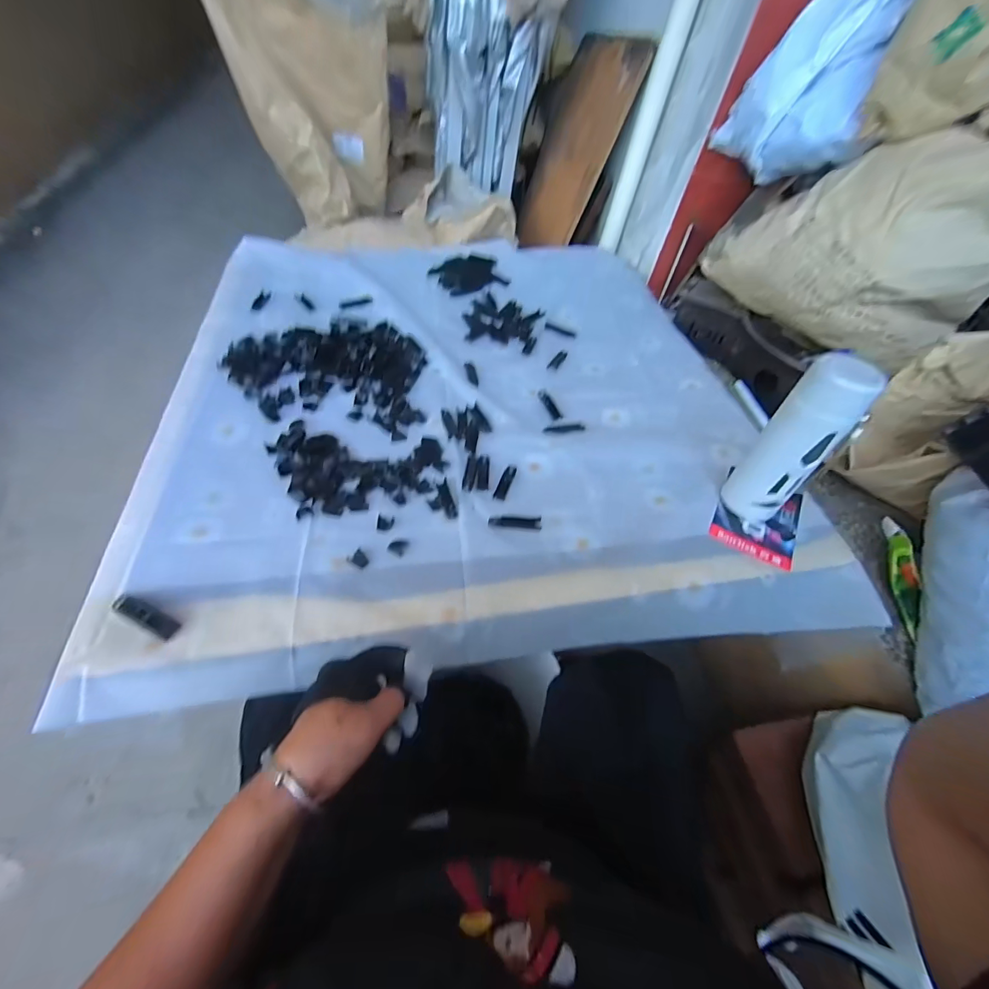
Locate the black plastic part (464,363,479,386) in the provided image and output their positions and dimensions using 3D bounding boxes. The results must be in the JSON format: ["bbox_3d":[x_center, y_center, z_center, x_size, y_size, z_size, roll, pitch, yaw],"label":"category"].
[{"bbox_3d":[-0.038,-0.201,0.724,0.016,0.004,0.065,-6,53,-10],"label":"black plastic part"}]

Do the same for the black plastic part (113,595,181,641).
[{"bbox_3d":[-0.355,0.123,0.442,0.073,0.010,0.019,23,54,12],"label":"black plastic part"}]

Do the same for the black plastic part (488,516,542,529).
[{"bbox_3d":[0.026,0.035,0.551,0.065,0.004,0.016,5,52,-2],"label":"black plastic part"}]

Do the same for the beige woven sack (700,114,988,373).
[{"bbox_3d":[0.603,-0.424,0.703,0.407,0.299,0.158,39,56,18],"label":"beige woven sack"}]

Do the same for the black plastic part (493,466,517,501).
[{"bbox_3d":[0.015,-0.017,0.590,0.016,0.004,0.062,18,53,8],"label":"black plastic part"}]

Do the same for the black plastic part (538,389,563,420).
[{"bbox_3d":[0.088,-0.146,0.694,0.016,0.004,0.074,-14,55,-15],"label":"black plastic part"}]

